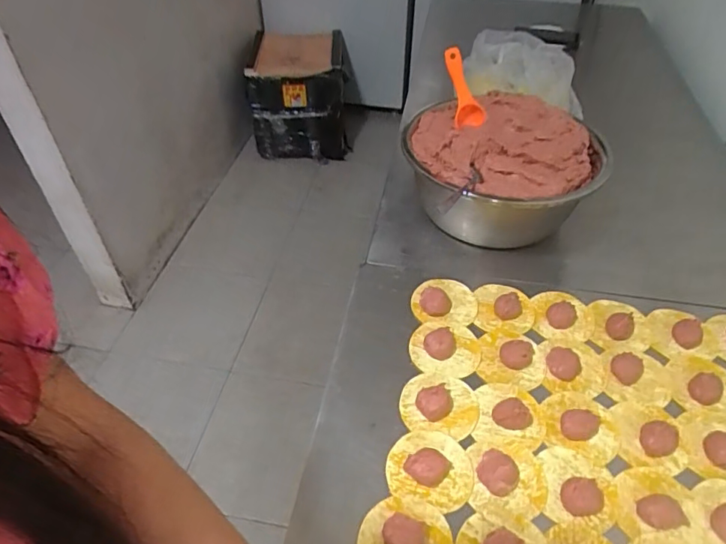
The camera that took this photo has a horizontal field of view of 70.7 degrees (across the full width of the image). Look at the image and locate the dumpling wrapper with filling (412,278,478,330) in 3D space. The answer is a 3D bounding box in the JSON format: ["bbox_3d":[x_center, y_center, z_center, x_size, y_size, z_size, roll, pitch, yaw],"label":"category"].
[{"bbox_3d":[0.105,0.038,0.655,0.082,0.024,0.072,9,46,10],"label":"dumpling wrapper with filling"}]

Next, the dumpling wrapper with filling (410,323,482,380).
[{"bbox_3d":[0.098,0.087,0.607,0.082,0.024,0.080,9,46,10],"label":"dumpling wrapper with filling"}]

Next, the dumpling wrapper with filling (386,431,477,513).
[{"bbox_3d":[0.068,0.189,0.506,0.083,0.023,0.075,12,47,13],"label":"dumpling wrapper with filling"}]

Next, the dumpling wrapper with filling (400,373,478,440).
[{"bbox_3d":[0.084,0.139,0.553,0.083,0.024,0.070,9,46,9],"label":"dumpling wrapper with filling"}]

